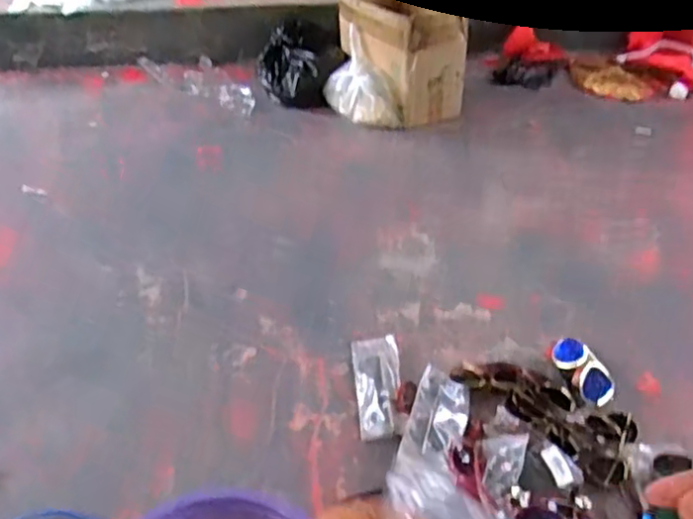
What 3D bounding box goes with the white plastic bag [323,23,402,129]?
[{"bbox_3d":[0.024,-0.451,1.649,0.108,0.207,0.228,-26,48,-28],"label":"white plastic bag"}]

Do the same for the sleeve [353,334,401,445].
[{"bbox_3d":[0.051,0.199,1.016,0.073,0.018,0.186,-2,39,-1],"label":"sleeve"}]

